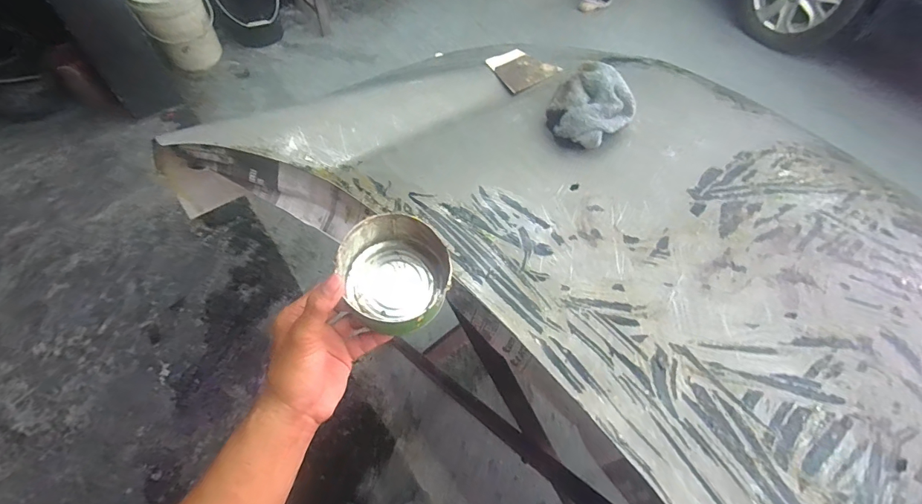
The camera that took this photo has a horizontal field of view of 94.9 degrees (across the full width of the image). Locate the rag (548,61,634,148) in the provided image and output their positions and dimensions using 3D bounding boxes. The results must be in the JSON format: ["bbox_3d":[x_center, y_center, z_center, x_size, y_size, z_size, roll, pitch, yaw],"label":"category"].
[{"bbox_3d":[0.201,-0.238,0.689,0.124,0.079,0.127,-35,66,-19],"label":"rag"}]

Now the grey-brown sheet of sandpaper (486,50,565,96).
[{"bbox_3d":[0.116,-0.354,0.816,0.125,0.011,0.102,-33,65,-21],"label":"grey-brown sheet of sandpaper"}]

